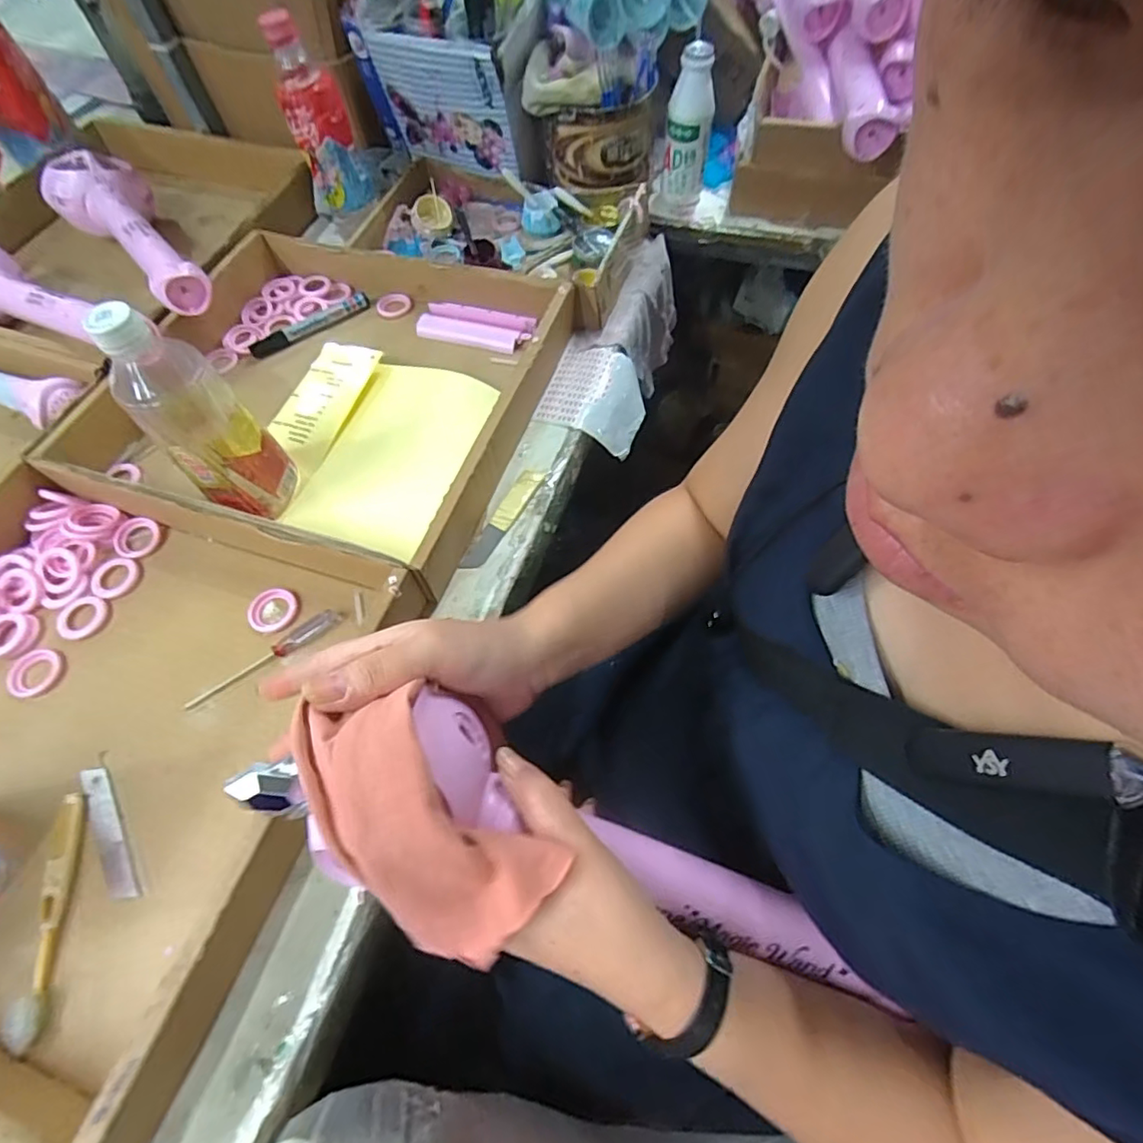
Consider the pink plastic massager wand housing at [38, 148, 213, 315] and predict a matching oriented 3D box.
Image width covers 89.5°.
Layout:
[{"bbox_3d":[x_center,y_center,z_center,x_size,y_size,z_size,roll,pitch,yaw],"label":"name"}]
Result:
[{"bbox_3d":[-0.478,-0.360,0.638,0.098,0.086,0.324,-37,66,-17],"label":"pink plastic massager wand housing"}]

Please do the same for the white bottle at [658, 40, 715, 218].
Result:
[{"bbox_3d":[0.129,-0.490,0.651,0.051,0.146,0.046,12,63,9],"label":"white bottle"}]

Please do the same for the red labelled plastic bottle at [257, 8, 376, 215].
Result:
[{"bbox_3d":[-0.264,-0.472,0.602,0.067,0.160,0.059,-17,62,-7],"label":"red labelled plastic bottle"}]

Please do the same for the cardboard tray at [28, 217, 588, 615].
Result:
[{"bbox_3d":[-0.224,-0.177,0.546,0.368,0.053,0.358,17,63,11],"label":"cardboard tray"}]

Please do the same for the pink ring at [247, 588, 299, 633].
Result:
[{"bbox_3d":[-0.238,0.030,0.457,0.037,0.008,0.036,-1,61,2],"label":"pink ring"}]

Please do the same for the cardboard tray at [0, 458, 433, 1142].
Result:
[{"bbox_3d":[-0.334,0.101,0.400,0.388,0.057,0.348,19,64,12],"label":"cardboard tray"}]

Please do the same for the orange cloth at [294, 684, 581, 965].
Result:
[{"bbox_3d":[-0.066,0.106,0.248,0.065,0.026,0.124,-42,92,-19],"label":"orange cloth"}]

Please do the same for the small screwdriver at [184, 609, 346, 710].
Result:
[{"bbox_3d":[-0.233,0.064,0.437,0.124,0.014,0.016,-29,64,-13],"label":"small screwdriver"}]

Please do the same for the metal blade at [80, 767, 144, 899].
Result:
[{"bbox_3d":[-0.311,0.174,0.388,0.016,0.004,0.100,-29,62,-24],"label":"metal blade"}]

